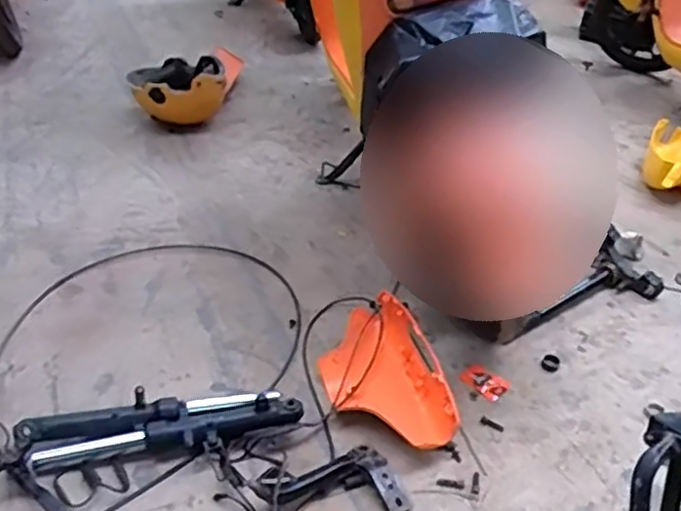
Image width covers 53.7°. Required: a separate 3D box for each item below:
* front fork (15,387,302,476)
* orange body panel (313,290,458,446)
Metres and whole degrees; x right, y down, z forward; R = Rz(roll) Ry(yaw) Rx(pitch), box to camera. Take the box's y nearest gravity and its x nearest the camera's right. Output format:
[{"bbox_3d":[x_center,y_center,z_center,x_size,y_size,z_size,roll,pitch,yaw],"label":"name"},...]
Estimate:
[{"bbox_3d":[-0.238,0.233,0.919,0.364,0.049,0.084,-6,35,-15],"label":"front fork"},{"bbox_3d":[0.058,0.168,1.048,0.170,0.096,0.304,-1,34,-8],"label":"orange body panel"}]

